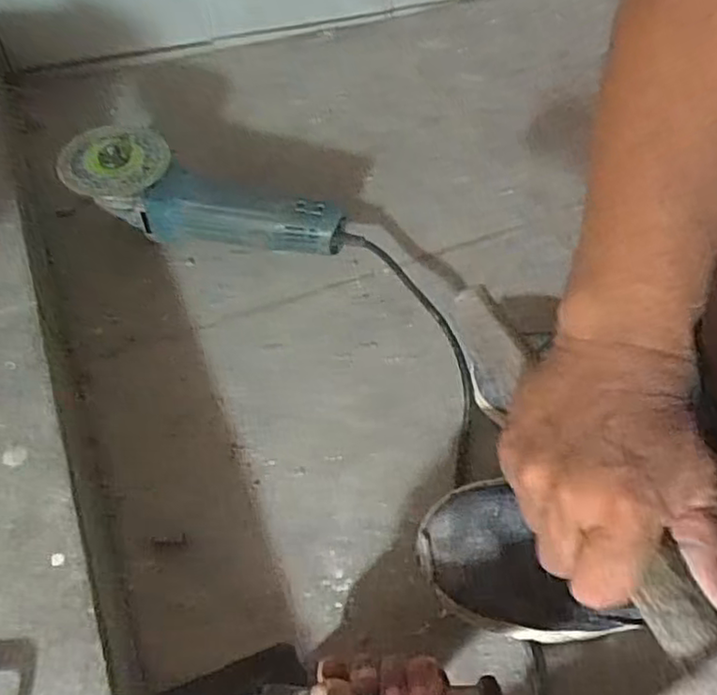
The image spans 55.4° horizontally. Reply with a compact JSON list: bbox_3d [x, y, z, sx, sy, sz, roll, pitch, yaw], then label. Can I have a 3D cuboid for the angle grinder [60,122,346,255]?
[{"bbox_3d":[-0.147,-0.156,0.690,0.261,0.085,0.089,4,55,2],"label":"angle grinder"}]

